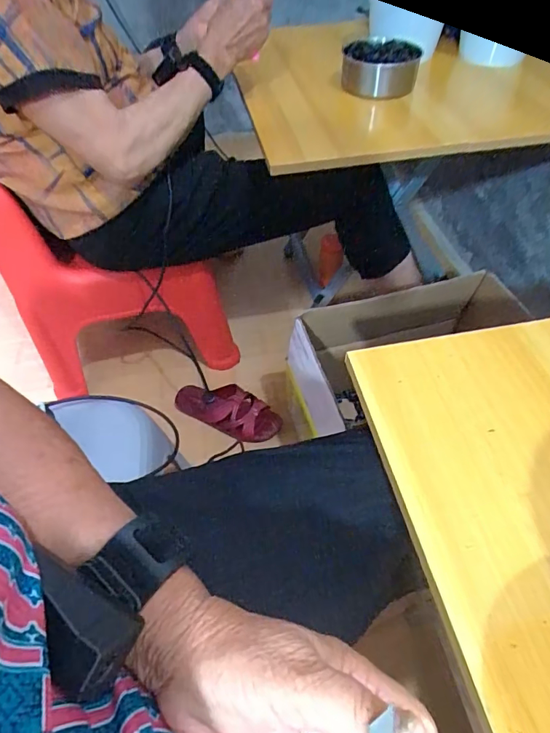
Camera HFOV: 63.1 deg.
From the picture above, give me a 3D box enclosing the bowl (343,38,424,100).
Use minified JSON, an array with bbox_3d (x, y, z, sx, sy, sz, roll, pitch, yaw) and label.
[{"bbox_3d":[0.194,-0.546,0.816,0.125,0.067,0.142,13,54,9],"label":"bowl"}]

